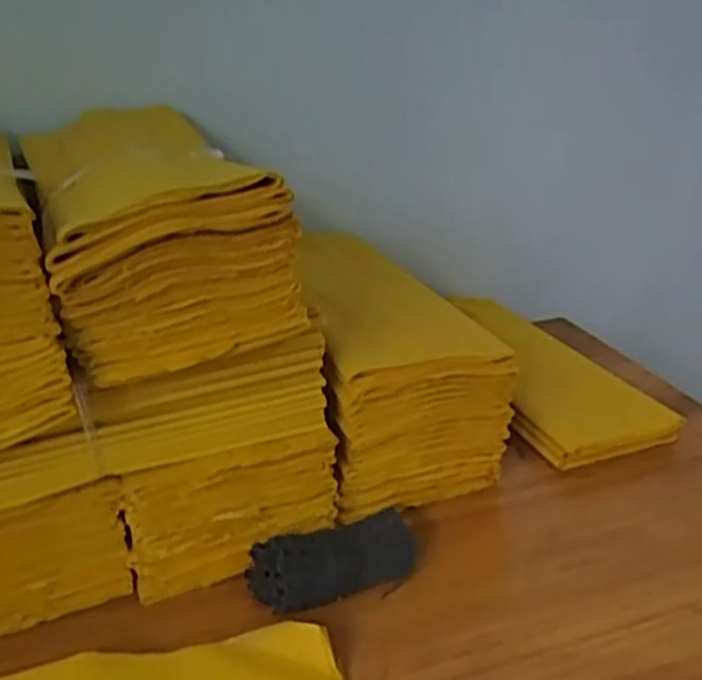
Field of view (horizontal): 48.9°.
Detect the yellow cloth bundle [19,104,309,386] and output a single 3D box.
[{"bbox_3d":[-0.148,-0.088,0.559,0.141,0.103,0.309,-11,26,-20],"label":"yellow cloth bundle"}]

